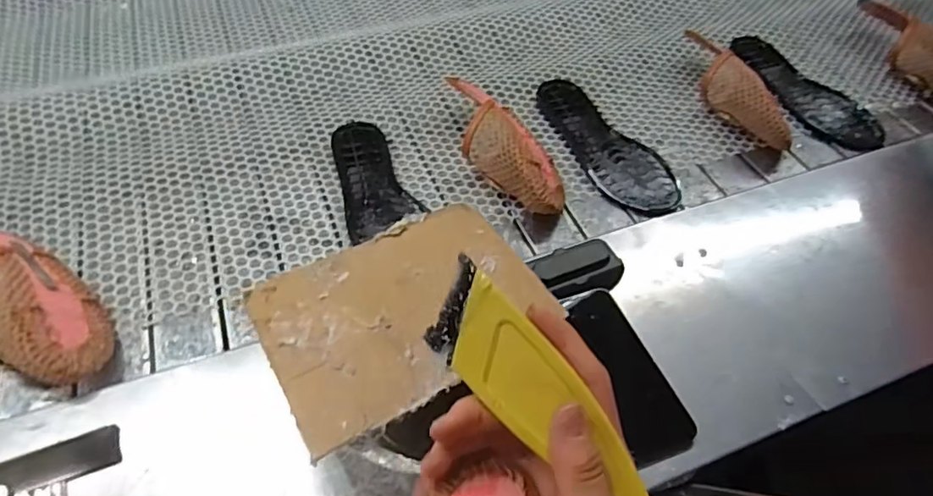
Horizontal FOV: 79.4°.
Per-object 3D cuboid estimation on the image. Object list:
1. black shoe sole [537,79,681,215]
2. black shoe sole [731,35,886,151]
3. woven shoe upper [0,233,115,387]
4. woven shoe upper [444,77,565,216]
[{"bbox_3d":[0.172,-0.134,0.713,0.083,0.021,0.244,-21,56,-18],"label":"black shoe sole"},{"bbox_3d":[0.467,-0.218,0.772,0.096,0.032,0.226,-18,55,-16],"label":"black shoe sole"},{"bbox_3d":[-0.401,0.051,0.516,0.203,0.077,0.085,37,59,24],"label":"woven shoe upper"},{"bbox_3d":[0.046,-0.122,0.667,0.086,0.067,0.213,-25,57,-20],"label":"woven shoe upper"}]

